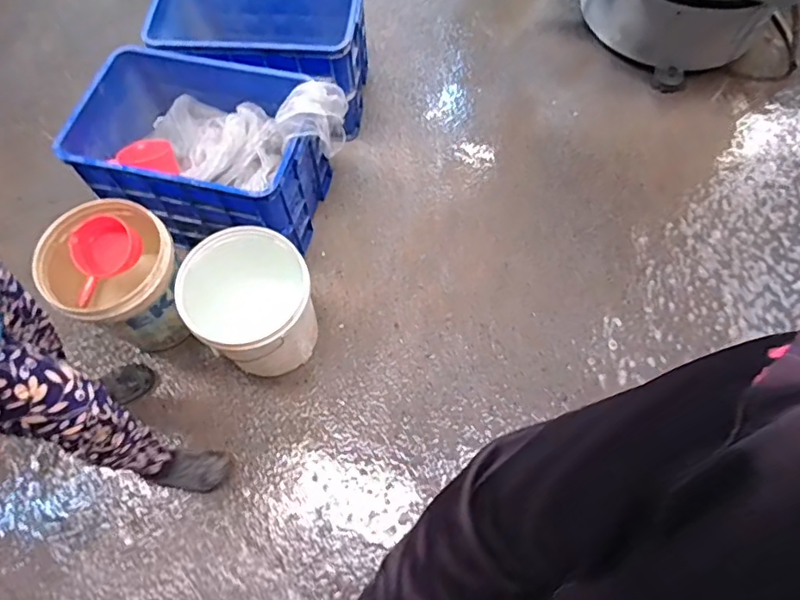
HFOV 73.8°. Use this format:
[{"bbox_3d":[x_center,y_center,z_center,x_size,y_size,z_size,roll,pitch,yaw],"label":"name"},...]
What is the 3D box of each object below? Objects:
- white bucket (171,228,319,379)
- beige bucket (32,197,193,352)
[{"bbox_3d":[-0.372,0.032,1.378,0.273,0.381,0.261,0,66,0],"label":"white bucket"},{"bbox_3d":[-0.711,-0.043,1.406,0.302,0.331,0.294,0,66,0],"label":"beige bucket"}]

